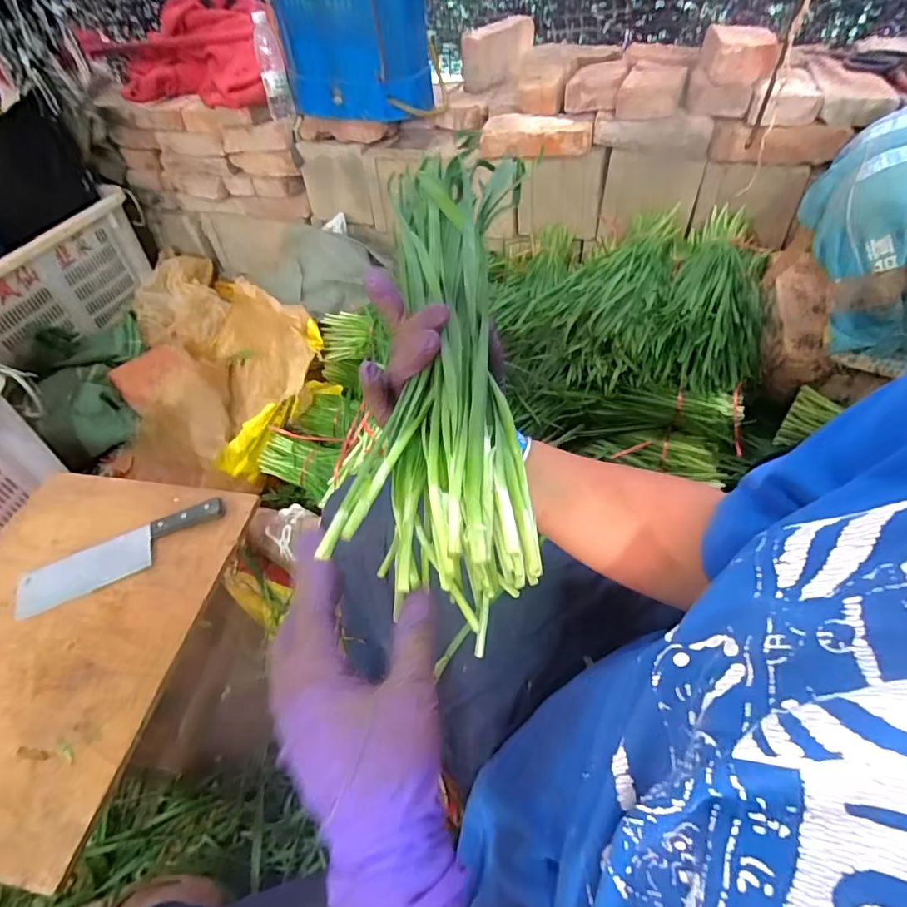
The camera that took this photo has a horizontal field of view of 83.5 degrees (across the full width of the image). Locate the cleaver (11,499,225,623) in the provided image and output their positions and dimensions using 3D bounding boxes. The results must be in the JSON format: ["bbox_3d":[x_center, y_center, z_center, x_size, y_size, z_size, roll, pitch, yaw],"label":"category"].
[{"bbox_3d":[-0.450,0.136,0.690,0.270,0.026,0.065,-21,50,-12],"label":"cleaver"}]

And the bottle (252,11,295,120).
[{"bbox_3d":[-0.474,-1.011,1.332,0.071,0.223,0.068,-9,28,-2],"label":"bottle"}]

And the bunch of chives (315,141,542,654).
[{"bbox_3d":[-0.005,-0.090,0.370,0.113,0.065,0.402,-2,59,4],"label":"bunch of chives"}]

